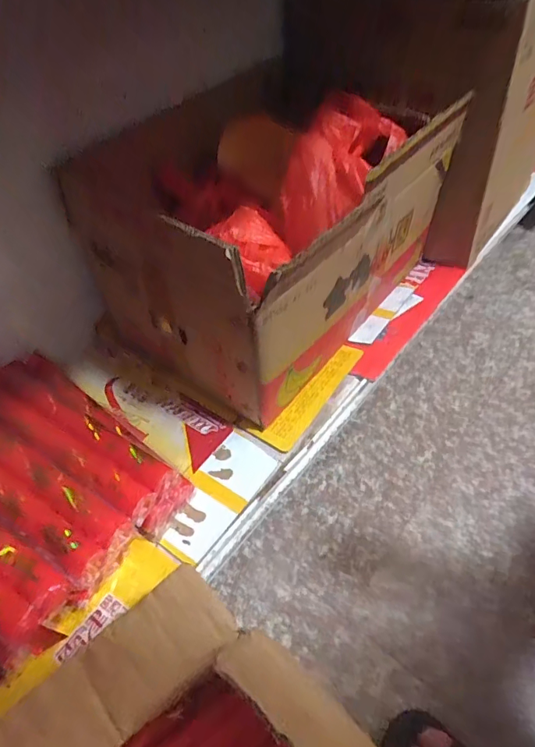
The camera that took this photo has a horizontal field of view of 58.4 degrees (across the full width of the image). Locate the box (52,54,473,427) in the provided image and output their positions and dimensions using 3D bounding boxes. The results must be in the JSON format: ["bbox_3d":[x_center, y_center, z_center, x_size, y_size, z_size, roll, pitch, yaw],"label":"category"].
[{"bbox_3d":[0.015,-0.188,0.650,0.304,0.274,0.408,31,58,26],"label":"box"}]

